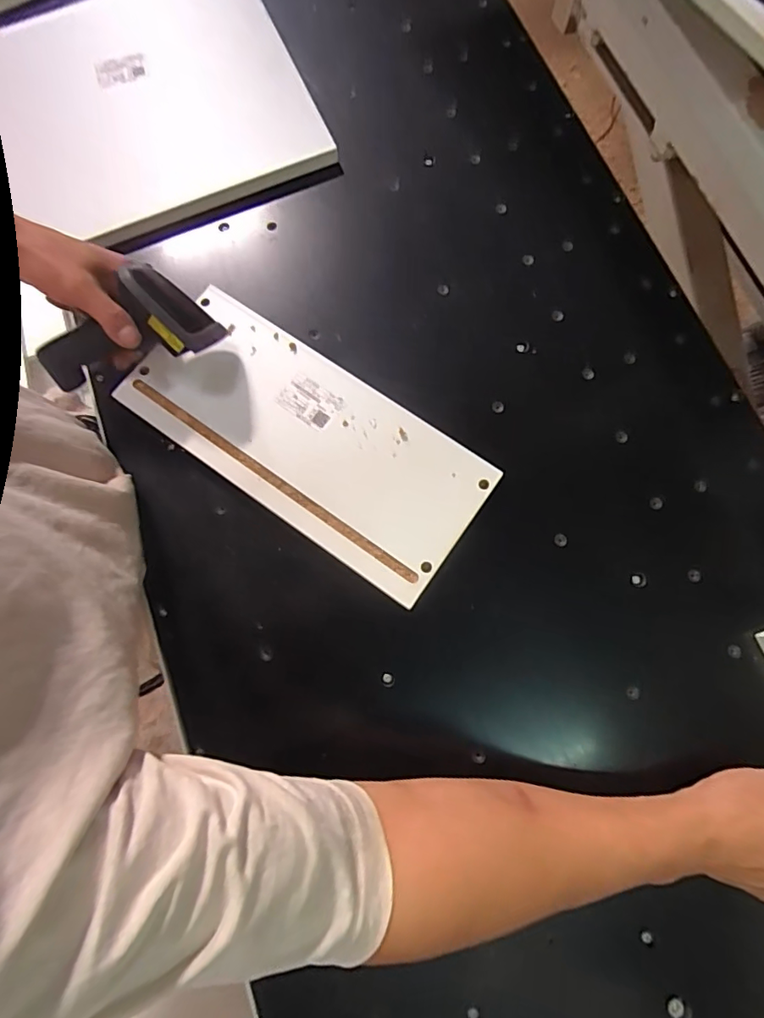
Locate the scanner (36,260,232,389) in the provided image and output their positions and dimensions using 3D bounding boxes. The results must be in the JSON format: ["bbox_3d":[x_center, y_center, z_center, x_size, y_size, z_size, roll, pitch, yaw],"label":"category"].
[{"bbox_3d":[-0.231,-0.161,0.471,0.163,0.069,0.070,-8,75,20],"label":"scanner"}]

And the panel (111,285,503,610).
[{"bbox_3d":[-0.074,-0.068,0.497,0.341,0.019,0.148,35,79,9],"label":"panel"}]

